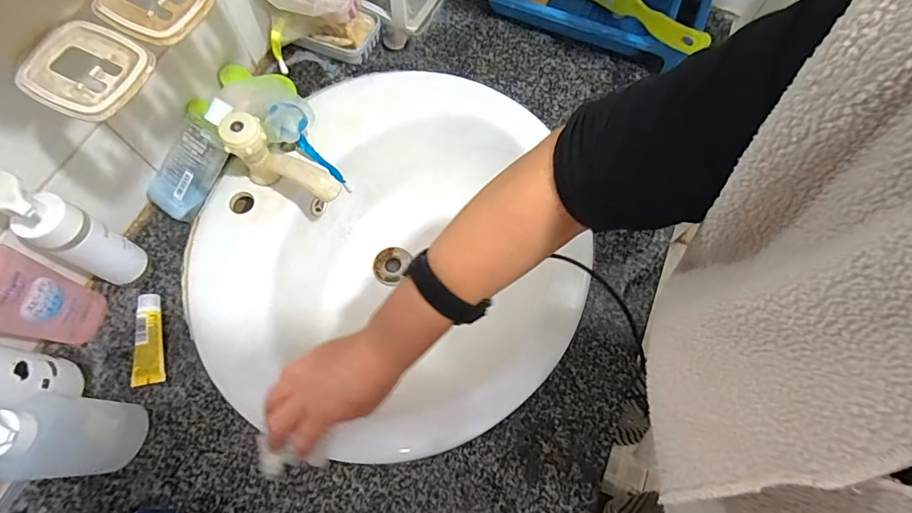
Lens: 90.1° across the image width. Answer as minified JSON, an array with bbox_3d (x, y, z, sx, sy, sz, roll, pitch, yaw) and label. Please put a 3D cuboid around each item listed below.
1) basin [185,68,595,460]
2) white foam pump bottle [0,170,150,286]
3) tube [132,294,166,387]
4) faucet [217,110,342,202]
[{"bbox_3d":[-0.067,-0.004,0.601,0.437,0.151,0.475,1,68,-2],"label":"basin"},{"bbox_3d":[-0.365,-0.020,0.438,0.051,0.175,0.047,32,70,10],"label":"white foam pump bottle"},{"bbox_3d":[-0.328,0.087,0.486,0.028,0.020,0.095,-9,69,-6],"label":"tube"},{"bbox_3d":[-0.190,-0.093,0.509,0.130,0.096,0.045,33,71,10],"label":"faucet"}]

